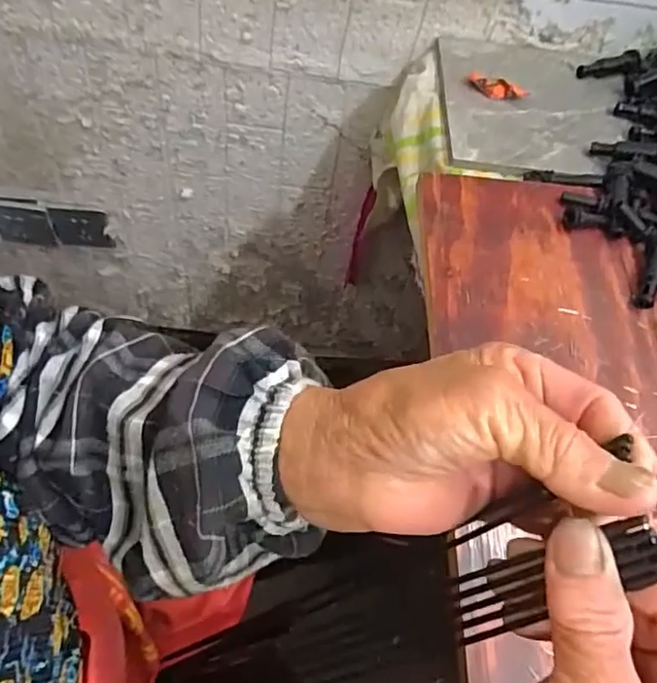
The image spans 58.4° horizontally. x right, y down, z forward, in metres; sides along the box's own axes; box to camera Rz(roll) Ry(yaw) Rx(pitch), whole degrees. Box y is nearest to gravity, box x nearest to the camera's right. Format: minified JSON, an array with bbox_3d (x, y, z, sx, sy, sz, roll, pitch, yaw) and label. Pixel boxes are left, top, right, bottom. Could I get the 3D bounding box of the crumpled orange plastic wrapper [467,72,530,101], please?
[{"bbox_3d":[0.171,-0.255,0.595,0.060,0.016,0.019,23,59,5],"label":"crumpled orange plastic wrapper"}]

